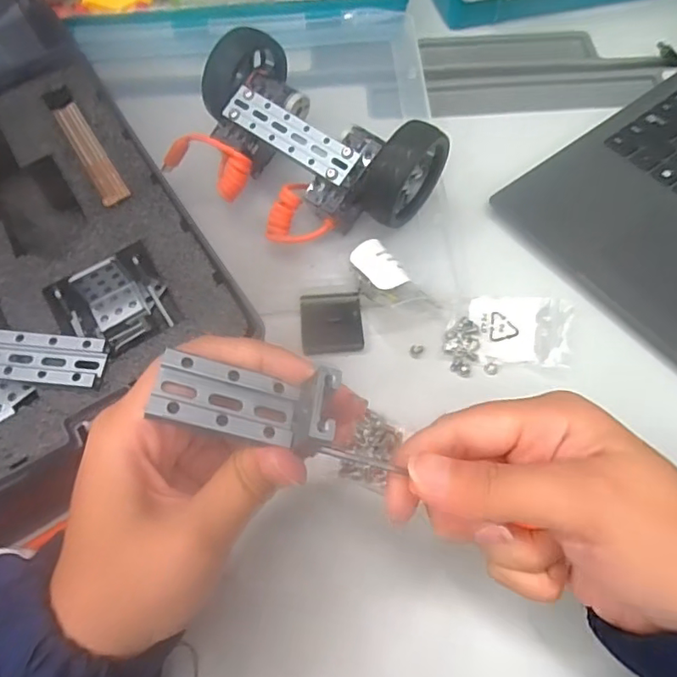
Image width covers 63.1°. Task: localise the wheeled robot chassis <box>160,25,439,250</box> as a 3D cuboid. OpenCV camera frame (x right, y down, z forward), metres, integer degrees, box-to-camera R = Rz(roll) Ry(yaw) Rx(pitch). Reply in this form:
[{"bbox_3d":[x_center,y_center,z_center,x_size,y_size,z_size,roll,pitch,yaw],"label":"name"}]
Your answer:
[{"bbox_3d":[-0.023,-0.123,0.364,0.159,0.066,0.112,31,70,17],"label":"wheeled robot chassis"}]

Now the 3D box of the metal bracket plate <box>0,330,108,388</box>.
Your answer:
[{"bbox_3d":[-0.138,0.010,0.252,0.062,0.012,0.024,4,61,5],"label":"metal bracket plate"}]

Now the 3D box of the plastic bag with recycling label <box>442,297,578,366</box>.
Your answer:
[{"bbox_3d":[0.102,-0.007,0.333,0.068,0.012,0.046,6,64,12],"label":"plastic bag with recycling label"}]

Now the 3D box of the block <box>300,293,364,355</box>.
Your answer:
[{"bbox_3d":[-0.004,-0.009,0.339,0.037,0.005,0.041,-6,63,1],"label":"block"}]

